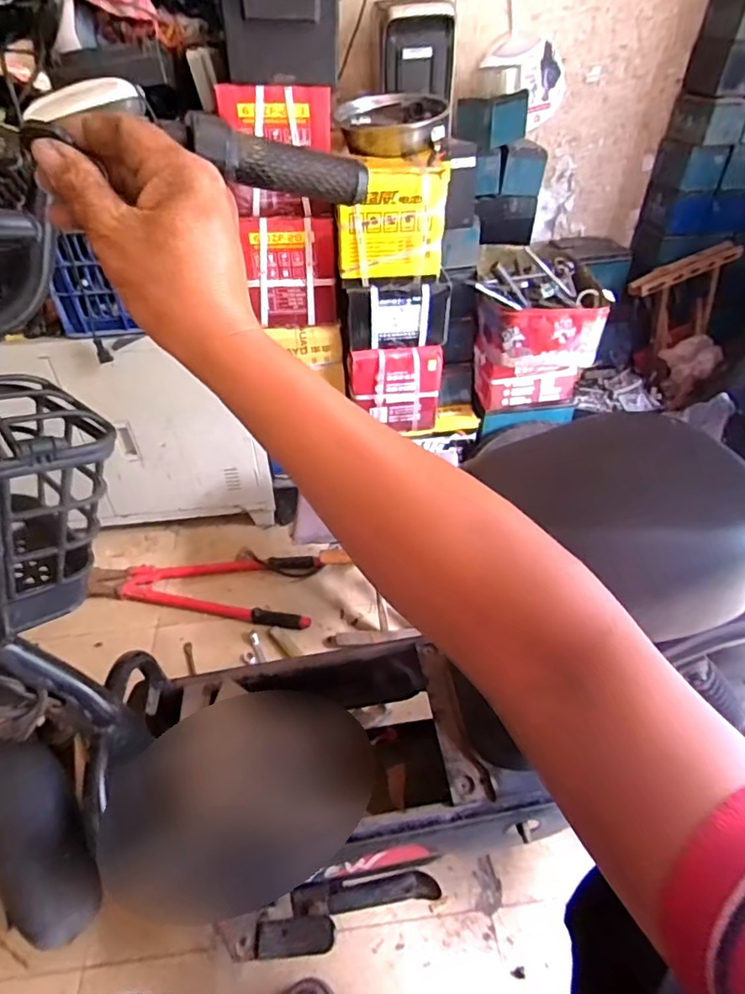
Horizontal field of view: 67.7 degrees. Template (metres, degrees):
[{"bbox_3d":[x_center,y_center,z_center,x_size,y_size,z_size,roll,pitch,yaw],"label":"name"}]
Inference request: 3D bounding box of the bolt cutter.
[{"bbox_3d":[-0.397,0.203,1.325,0.541,0.035,0.199,6,41,7],"label":"bolt cutter"}]

